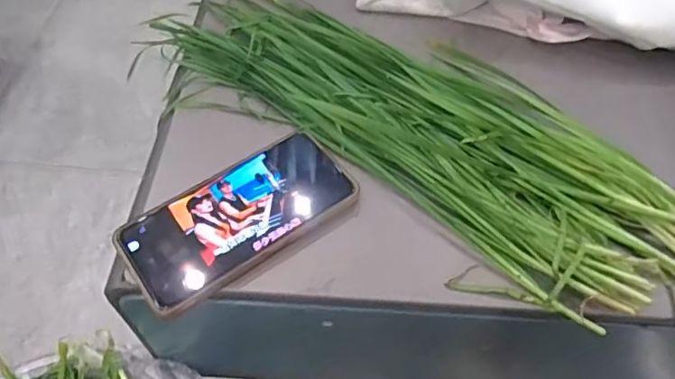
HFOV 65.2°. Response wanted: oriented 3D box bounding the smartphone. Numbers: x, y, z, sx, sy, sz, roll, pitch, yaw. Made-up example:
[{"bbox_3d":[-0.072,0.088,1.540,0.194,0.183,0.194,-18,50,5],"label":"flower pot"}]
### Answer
[{"bbox_3d":[-0.071,0.016,0.380,0.162,0.008,0.080,-32,63,-23],"label":"smartphone"}]

